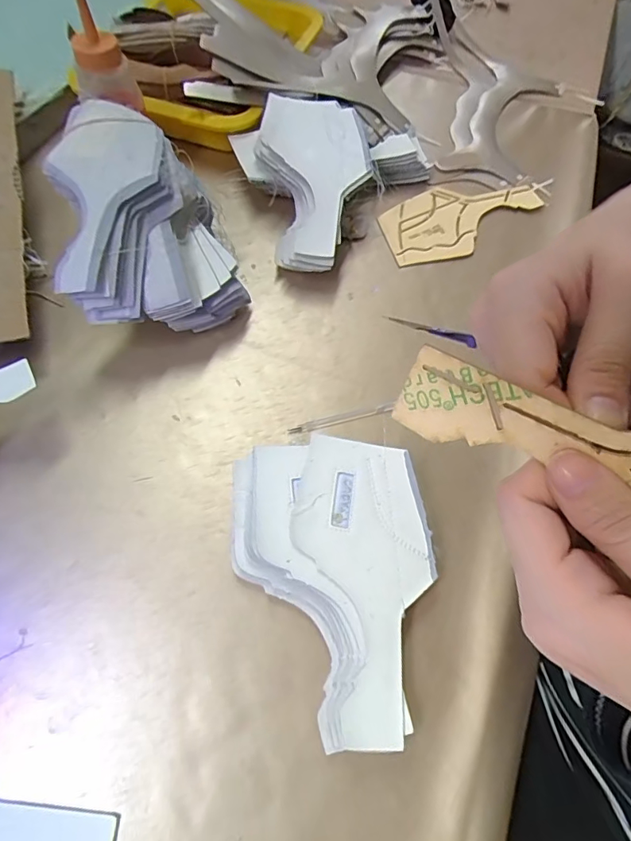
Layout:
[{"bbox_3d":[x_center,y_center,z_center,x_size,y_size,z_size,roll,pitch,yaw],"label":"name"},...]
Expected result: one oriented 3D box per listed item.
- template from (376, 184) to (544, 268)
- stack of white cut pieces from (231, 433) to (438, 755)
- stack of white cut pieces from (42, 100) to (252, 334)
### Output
[{"bbox_3d":[0.143,-0.195,0.462,0.167,0.004,0.083,-17,65,-11],"label":"template"},{"bbox_3d":[0.013,0.093,0.289,0.115,0.028,0.167,-7,63,-6],"label":"stack of white cut pieces"},{"bbox_3d":[-0.132,-0.147,0.372,0.112,0.099,0.163,-17,64,-11],"label":"stack of white cut pieces"}]

